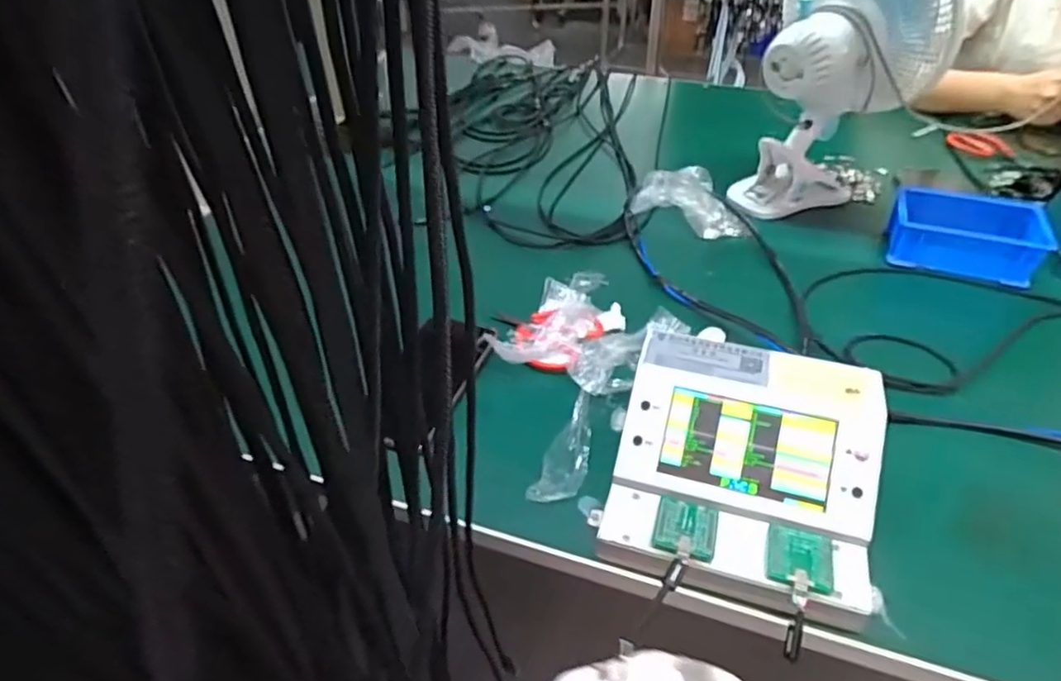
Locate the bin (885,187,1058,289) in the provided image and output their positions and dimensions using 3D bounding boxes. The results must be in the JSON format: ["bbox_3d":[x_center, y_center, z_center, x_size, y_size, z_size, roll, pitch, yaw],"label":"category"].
[{"bbox_3d":[0.479,-0.120,0.710,0.148,0.046,0.099,16,44,19],"label":"bin"}]

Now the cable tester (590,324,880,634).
[{"bbox_3d":[0.147,0.084,0.442,0.170,0.062,0.173,12,43,15],"label":"cable tester"}]

